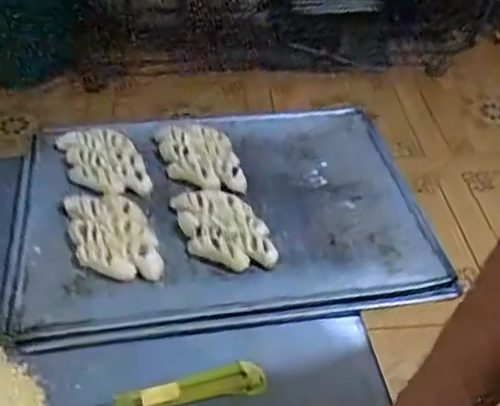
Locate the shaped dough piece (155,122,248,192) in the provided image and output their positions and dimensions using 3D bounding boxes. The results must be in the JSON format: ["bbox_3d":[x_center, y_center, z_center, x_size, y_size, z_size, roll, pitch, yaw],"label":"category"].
[{"bbox_3d":[-0.061,-0.059,0.752,0.087,0.015,0.121,-12,45,-15],"label":"shaped dough piece"}]

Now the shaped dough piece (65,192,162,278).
[{"bbox_3d":[-0.149,0.030,0.652,0.079,0.023,0.137,-16,46,-19],"label":"shaped dough piece"}]

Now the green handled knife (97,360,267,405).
[{"bbox_3d":[-0.079,0.173,0.547,0.187,0.011,0.029,-9,44,-12],"label":"green handled knife"}]

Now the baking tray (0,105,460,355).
[{"bbox_3d":[-0.032,-0.007,0.702,0.449,0.023,0.330,-6,44,-9],"label":"baking tray"}]

